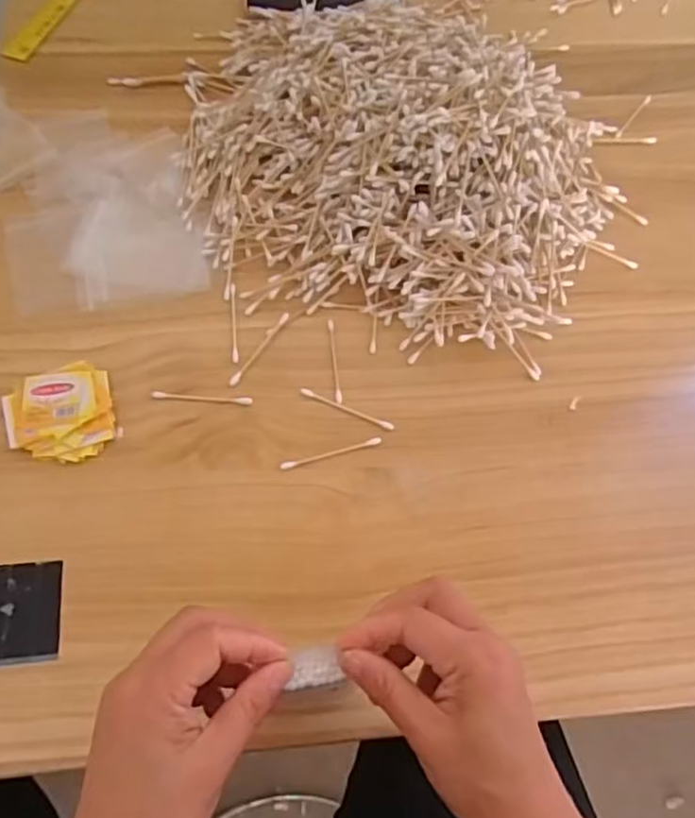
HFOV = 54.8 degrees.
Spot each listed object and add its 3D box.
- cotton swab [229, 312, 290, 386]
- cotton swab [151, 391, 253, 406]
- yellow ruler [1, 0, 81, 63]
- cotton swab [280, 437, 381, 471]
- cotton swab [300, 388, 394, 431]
[{"bbox_3d":[-0.065,-0.045,0.498,0.007,0.004,0.072,30,66,12],"label":"cotton swab"},{"bbox_3d":[-0.104,-0.008,0.478,0.071,0.004,0.006,5,63,0],"label":"cotton swab"},{"bbox_3d":[-0.299,-0.395,0.675,0.028,0.004,0.140,22,65,-3],"label":"yellow ruler"},{"bbox_3d":[-0.011,0.030,0.463,0.072,0.004,0.006,-15,65,-10],"label":"cotton swab"},{"bbox_3d":[0.000,-0.001,0.480,0.071,0.004,0.006,23,65,8],"label":"cotton swab"}]

